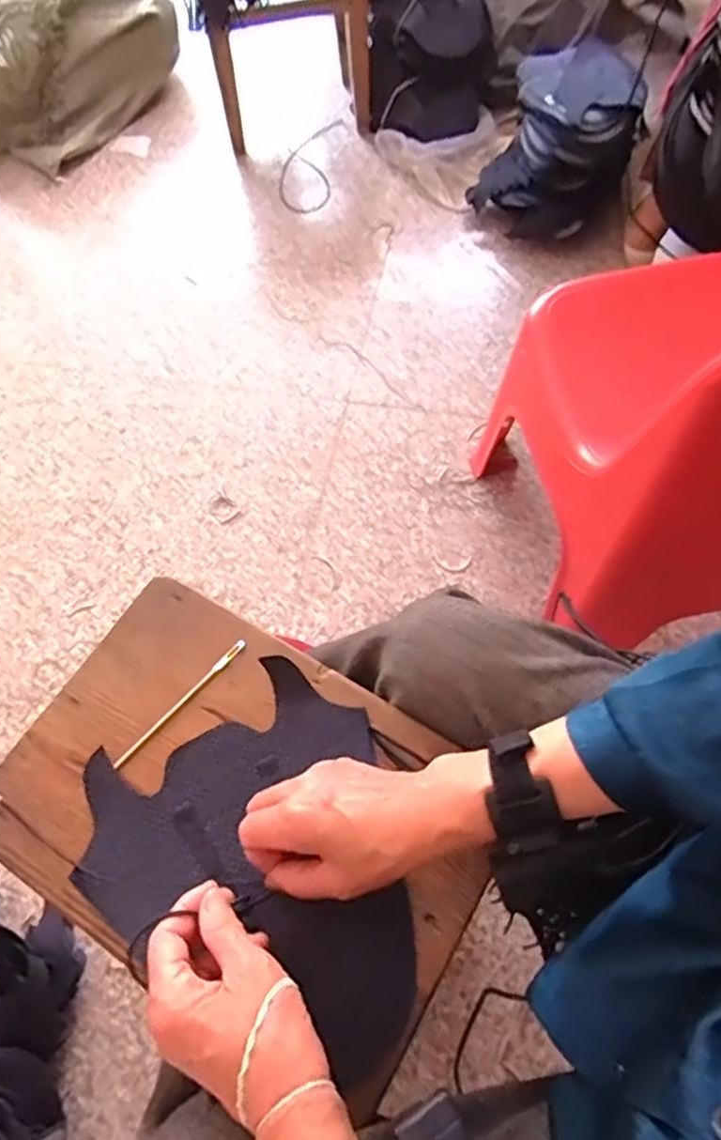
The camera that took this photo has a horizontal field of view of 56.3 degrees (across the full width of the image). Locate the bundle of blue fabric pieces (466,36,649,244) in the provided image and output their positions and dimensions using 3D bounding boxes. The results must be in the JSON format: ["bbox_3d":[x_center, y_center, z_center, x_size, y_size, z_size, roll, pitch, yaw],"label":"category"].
[{"bbox_3d":[0.382,-0.818,1.302,0.264,0.213,0.304,22,67,13],"label":"bundle of blue fabric pieces"}]

